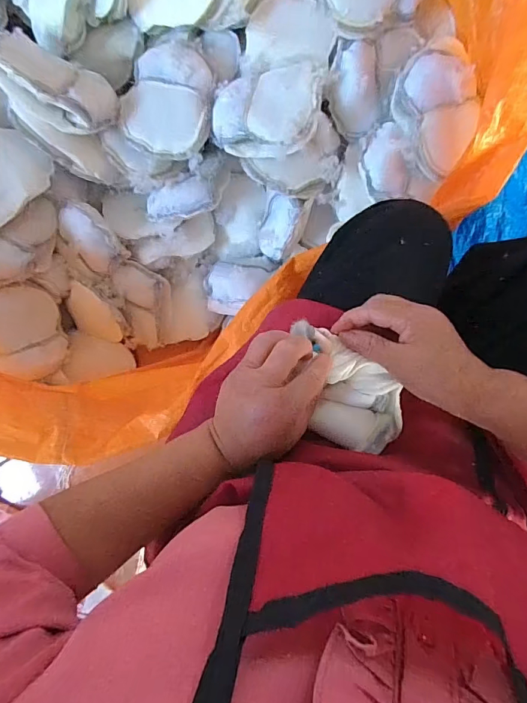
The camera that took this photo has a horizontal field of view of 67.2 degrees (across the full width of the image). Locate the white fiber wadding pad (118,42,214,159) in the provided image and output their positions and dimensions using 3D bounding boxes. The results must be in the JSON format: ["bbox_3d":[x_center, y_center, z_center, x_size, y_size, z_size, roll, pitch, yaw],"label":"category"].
[{"bbox_3d":[-0.150,-0.402,0.645,0.144,0.054,0.168,16,94,4],"label":"white fiber wadding pad"}]

